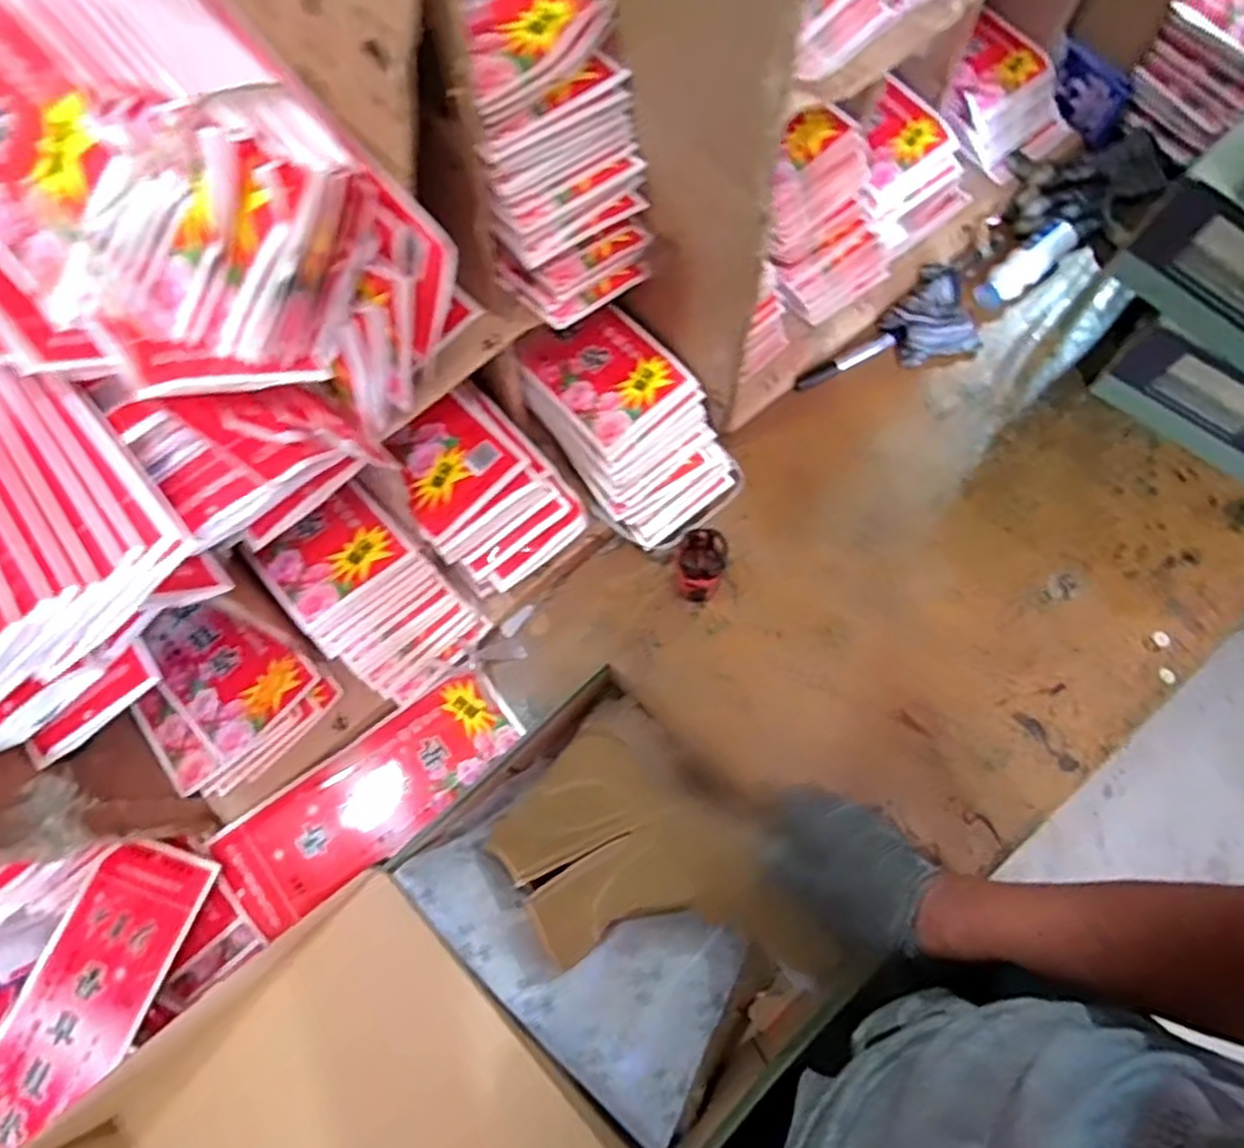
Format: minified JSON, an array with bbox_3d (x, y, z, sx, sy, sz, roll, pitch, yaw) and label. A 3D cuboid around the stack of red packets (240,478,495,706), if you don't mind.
[{"bbox_3d":[-0.240,0.020,0.750,0.200,0.111,0.129,43,78,13],"label":"stack of red packets"}]

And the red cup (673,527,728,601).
[{"bbox_3d":[0.078,-0.007,0.787,0.048,0.084,0.052,0,72,1],"label":"red cup"}]

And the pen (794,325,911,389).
[{"bbox_3d":[0.263,-0.248,0.903,0.140,0.017,0.018,-26,73,-7],"label":"pen"}]

